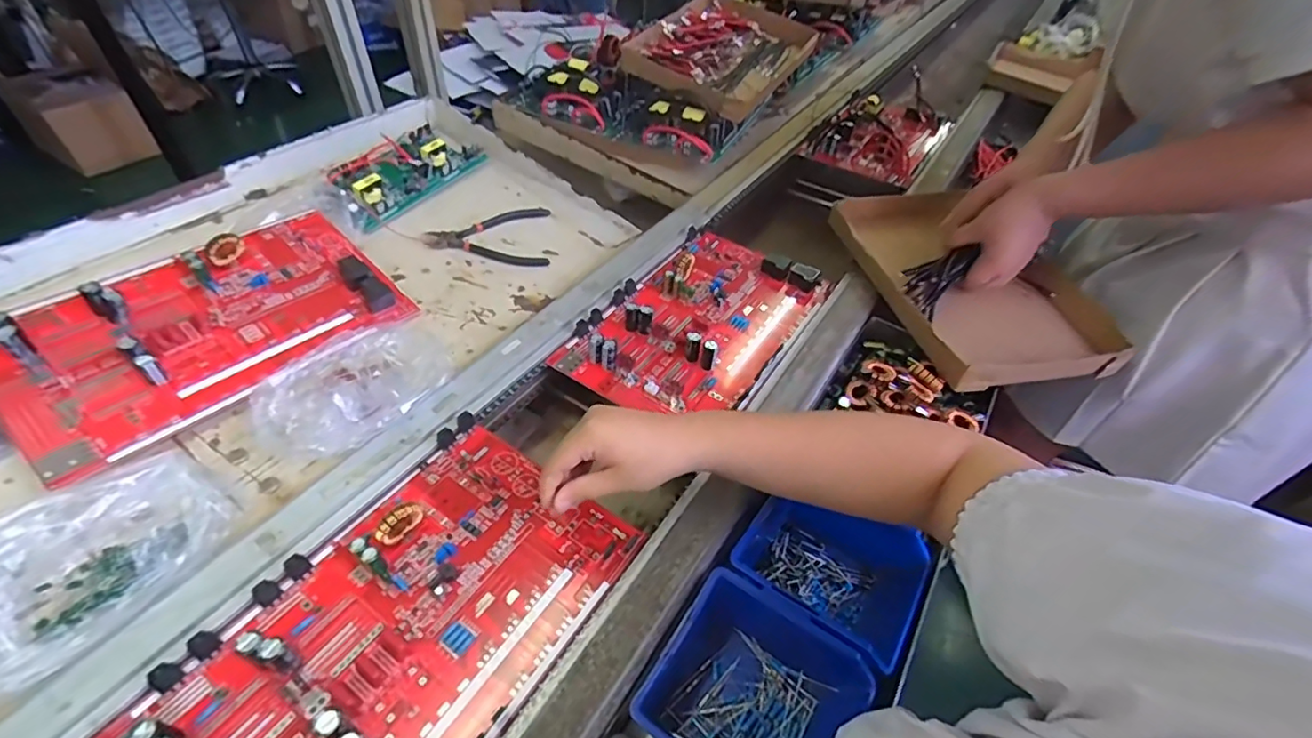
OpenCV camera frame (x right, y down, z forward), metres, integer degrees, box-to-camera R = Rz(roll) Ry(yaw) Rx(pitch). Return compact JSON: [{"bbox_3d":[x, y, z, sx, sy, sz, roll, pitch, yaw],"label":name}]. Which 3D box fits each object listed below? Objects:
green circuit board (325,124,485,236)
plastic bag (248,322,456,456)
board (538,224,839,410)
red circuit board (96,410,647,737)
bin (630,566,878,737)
[{"bbox_3d":[-0.334,-0.270,0.756,0.100,0.048,0.247,17,48,16],"label":"green circuit board"},{"bbox_3d":[-0.273,0.013,0.516,0.127,0.063,0.162,15,47,14],"label":"plastic bag"},{"bbox_3d":[0.054,-0.062,0.641,0.196,0.036,0.317,25,50,22],"label":"board"},{"bbox_3d":[-0.178,0.177,0.390,0.196,0.041,0.314,25,50,23],"label":"red circuit board"},{"bbox_3d":[0.066,0.226,0.389,0.128,0.064,0.119,26,51,23],"label":"bin"}]

